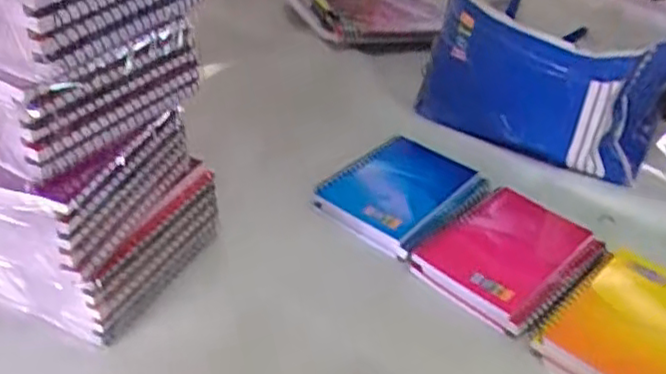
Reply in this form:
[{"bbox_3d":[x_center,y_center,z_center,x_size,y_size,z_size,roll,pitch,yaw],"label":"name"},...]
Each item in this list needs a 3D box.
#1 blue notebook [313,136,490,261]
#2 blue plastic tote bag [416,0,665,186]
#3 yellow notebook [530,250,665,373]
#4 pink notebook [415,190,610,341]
[{"bbox_3d":[0.056,0.003,0.550,0.097,0.019,0.123,30,41,30],"label":"blue notebook"},{"bbox_3d":[0.213,-0.121,0.646,0.212,0.118,0.197,29,40,29],"label":"blue plastic tote bag"},{"bbox_3d":[0.205,0.091,0.452,0.095,0.012,0.138,29,40,29],"label":"yellow notebook"},{"bbox_3d":[0.131,0.046,0.500,0.099,0.018,0.134,31,41,31],"label":"pink notebook"}]

